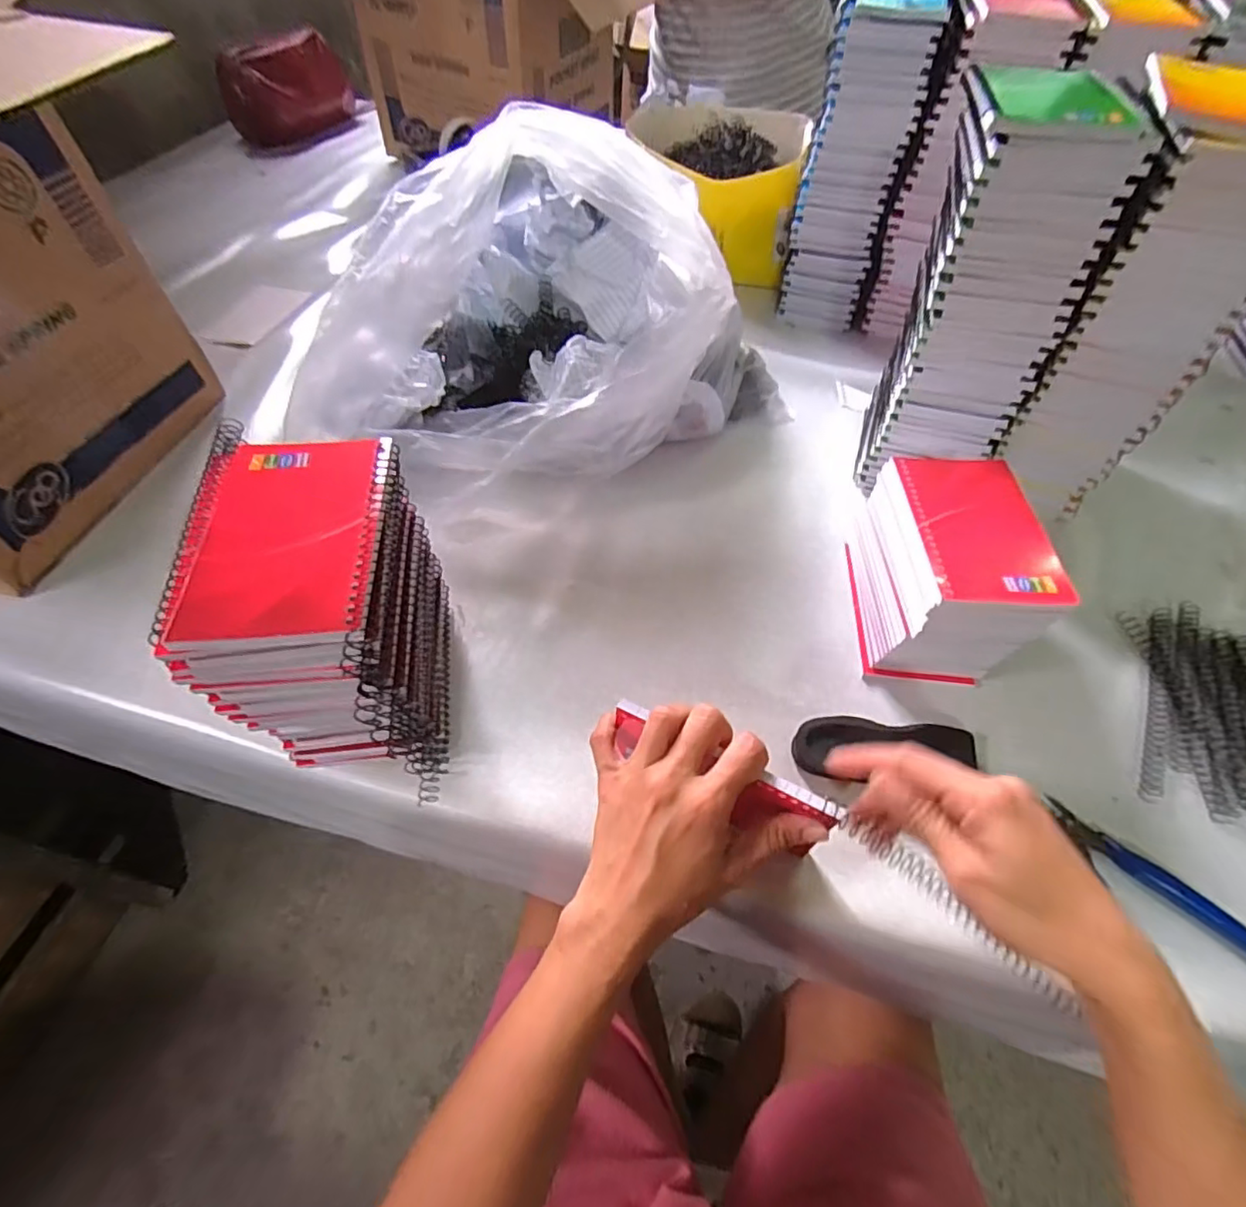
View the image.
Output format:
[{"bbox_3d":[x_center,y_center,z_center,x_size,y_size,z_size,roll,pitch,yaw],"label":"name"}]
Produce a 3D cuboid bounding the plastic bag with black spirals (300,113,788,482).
[{"bbox_3d":[-0.051,-0.227,0.512,0.385,0.227,0.246,8,55,7],"label":"plastic bag with black spirals"}]

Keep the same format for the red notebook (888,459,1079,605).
[{"bbox_3d":[0.233,-0.052,0.397,0.082,0.007,0.126,1,54,1],"label":"red notebook"}]

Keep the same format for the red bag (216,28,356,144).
[{"bbox_3d":[-0.567,-0.877,1.020,0.136,0.109,0.190,13,56,10],"label":"red bag"}]

